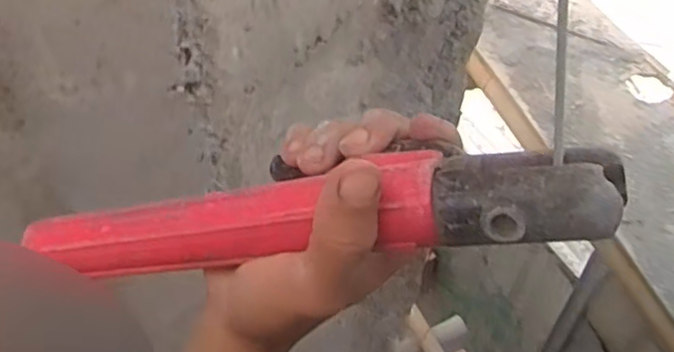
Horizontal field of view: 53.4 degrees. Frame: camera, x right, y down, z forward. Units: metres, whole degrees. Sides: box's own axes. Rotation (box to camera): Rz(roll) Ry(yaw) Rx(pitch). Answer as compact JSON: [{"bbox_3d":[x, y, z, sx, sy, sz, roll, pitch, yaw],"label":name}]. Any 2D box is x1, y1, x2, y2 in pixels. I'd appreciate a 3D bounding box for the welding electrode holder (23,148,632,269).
[{"bbox_3d":[-0.021,0.016,0.271,0.252,0.025,0.031,-8,48,25],"label":"welding electrode holder"}]

